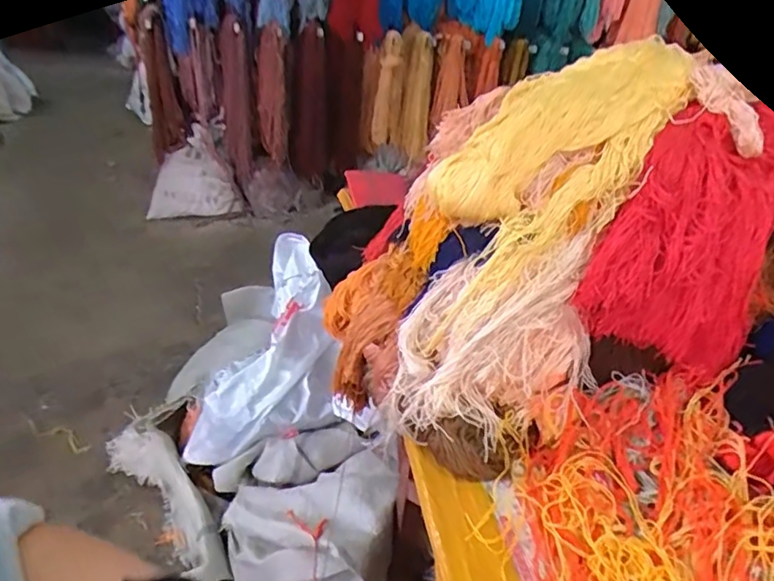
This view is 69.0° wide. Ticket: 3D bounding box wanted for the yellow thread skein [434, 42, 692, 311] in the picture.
[{"bbox_3d":[0.190,-0.146,0.615,0.251,0.205,0.171,-18,38,-35],"label":"yellow thread skein"}]

